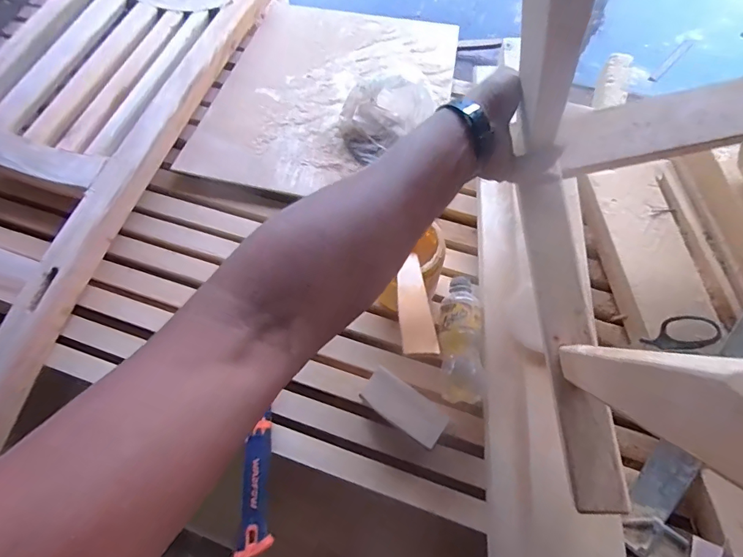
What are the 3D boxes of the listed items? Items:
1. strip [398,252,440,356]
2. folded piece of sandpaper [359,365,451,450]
[{"bbox_3d":[0.043,0.020,0.427,0.029,0.006,0.182,-1,27,3],"label":"strip"},{"bbox_3d":[0.042,0.164,0.534,0.106,0.033,0.050,32,72,15],"label":"folded piece of sandpaper"}]

